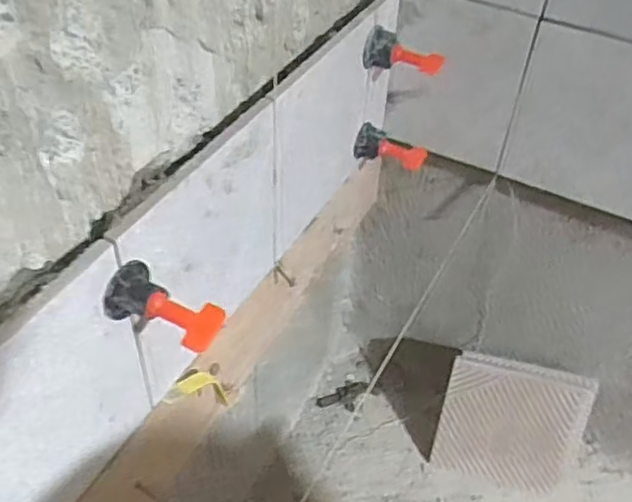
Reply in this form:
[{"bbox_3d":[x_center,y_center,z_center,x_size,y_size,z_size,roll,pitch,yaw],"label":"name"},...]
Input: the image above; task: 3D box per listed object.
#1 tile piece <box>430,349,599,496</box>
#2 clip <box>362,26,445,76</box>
[{"bbox_3d":[0.225,0.200,0.782,0.154,0.152,0.010,13,19,9],"label":"tile piece"},{"bbox_3d":[0.068,-0.153,0.536,0.062,0.033,0.025,15,45,-5],"label":"clip"}]

